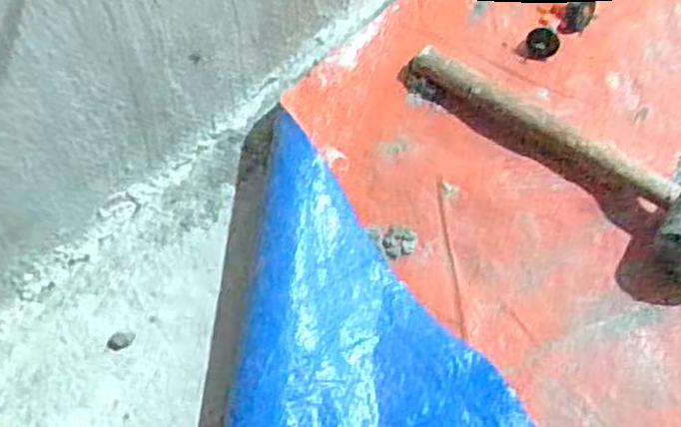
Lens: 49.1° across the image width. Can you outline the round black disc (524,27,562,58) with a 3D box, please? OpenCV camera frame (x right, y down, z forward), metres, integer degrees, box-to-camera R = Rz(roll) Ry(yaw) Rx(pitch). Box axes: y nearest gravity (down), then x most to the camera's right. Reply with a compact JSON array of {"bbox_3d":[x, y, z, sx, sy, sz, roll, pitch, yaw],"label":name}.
[{"bbox_3d":[0.202,-0.168,0.745,0.033,0.029,0.025,16,61,11],"label":"round black disc"}]

